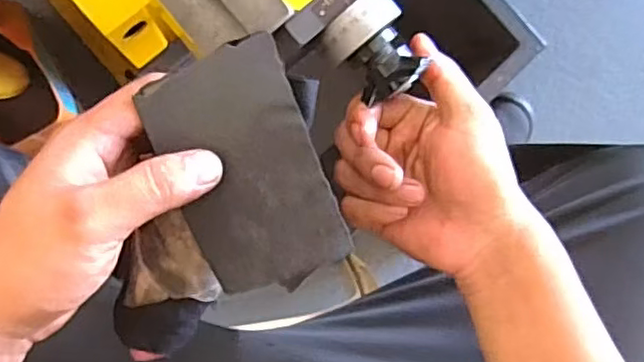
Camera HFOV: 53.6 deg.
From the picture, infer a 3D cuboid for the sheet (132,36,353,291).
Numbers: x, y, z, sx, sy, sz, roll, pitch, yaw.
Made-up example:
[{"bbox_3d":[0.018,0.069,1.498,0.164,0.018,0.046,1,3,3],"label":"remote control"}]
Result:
[{"bbox_3d":[-0.036,-0.003,0.299,0.070,0.004,0.111,-20,102,11],"label":"sheet"}]

